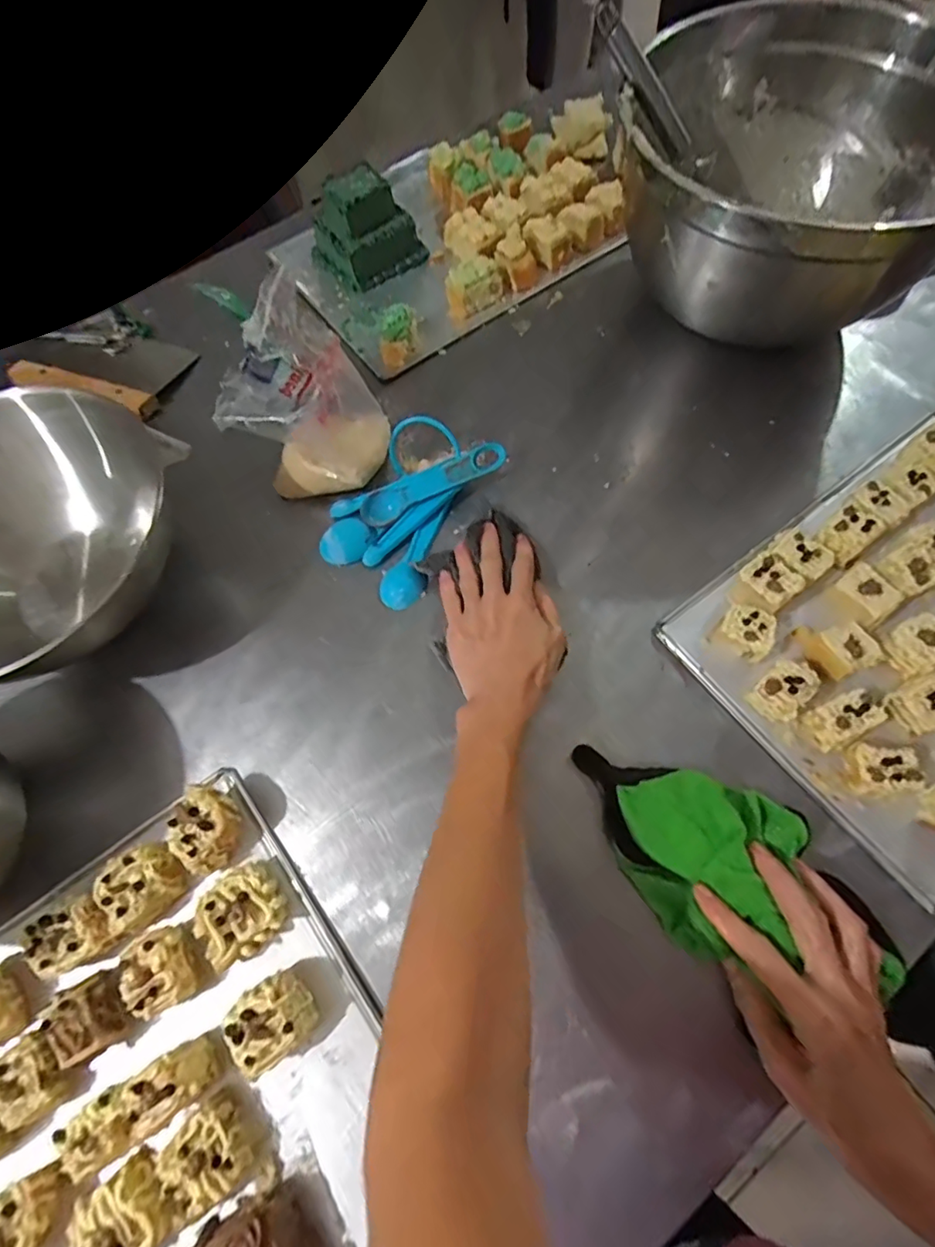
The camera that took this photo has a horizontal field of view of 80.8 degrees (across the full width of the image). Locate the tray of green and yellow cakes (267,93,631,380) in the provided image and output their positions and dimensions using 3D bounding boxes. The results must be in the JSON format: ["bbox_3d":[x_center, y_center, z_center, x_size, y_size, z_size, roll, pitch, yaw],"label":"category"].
[{"bbox_3d":[0.006,-0.450,0.598,0.392,0.072,0.239,-34,70,-12],"label":"tray of green and yellow cakes"}]

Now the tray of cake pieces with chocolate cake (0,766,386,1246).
[{"bbox_3d":[-0.165,0.284,0.291,0.248,0.052,0.330,-38,71,-13],"label":"tray of cake pieces with chocolate cake"}]

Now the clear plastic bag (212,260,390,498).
[{"bbox_3d":[-0.135,-0.186,0.455,0.123,0.125,0.106,7,67,3],"label":"clear plastic bag"}]

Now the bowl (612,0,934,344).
[{"bbox_3d":[0.280,-0.363,0.488,0.272,0.171,0.282,-2,62,4],"label":"bowl"}]

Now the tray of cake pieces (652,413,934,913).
[{"bbox_3d":[0.363,-0.017,0.389,0.356,0.081,0.250,-34,70,-12],"label":"tray of cake pieces"}]

